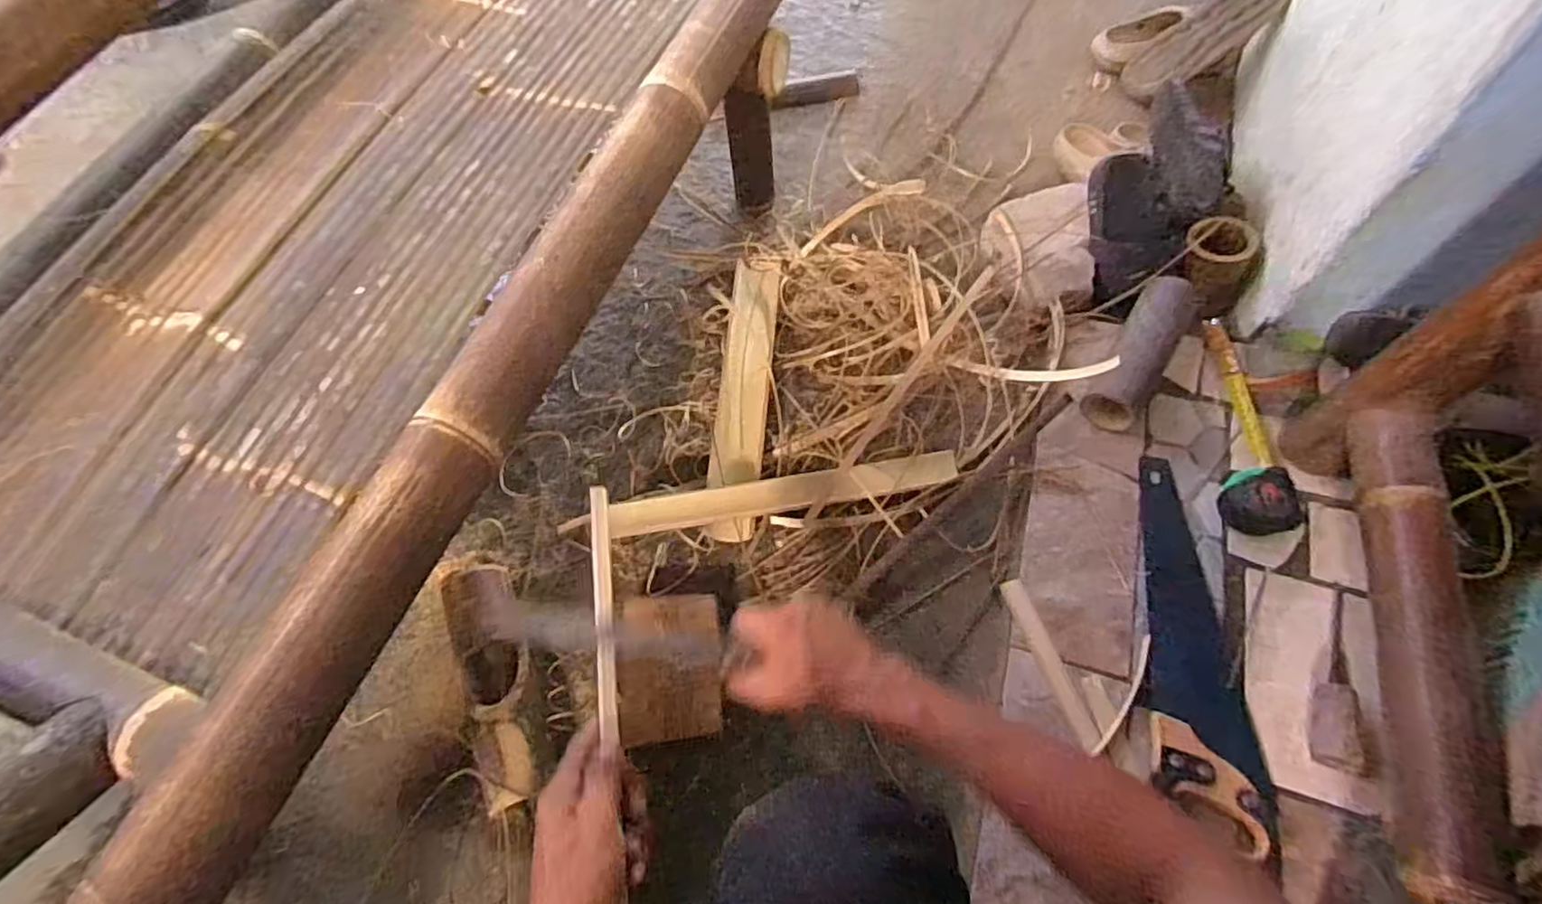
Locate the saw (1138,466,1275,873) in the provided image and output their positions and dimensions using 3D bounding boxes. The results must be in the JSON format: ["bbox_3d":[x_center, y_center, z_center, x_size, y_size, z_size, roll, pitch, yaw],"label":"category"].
[{"bbox_3d":[0.466,0.205,0.767,0.106,0.030,0.434,3,63,4],"label":"saw"}]

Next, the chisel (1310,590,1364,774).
[{"bbox_3d":[0.604,0.240,0.732,0.033,0.027,0.193,16,65,11],"label":"chisel"}]

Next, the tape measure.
[{"bbox_3d":[0.594,-0.044,0.876,0.082,0.043,0.310,1,63,3],"label":"tape measure"}]

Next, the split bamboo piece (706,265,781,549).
[{"bbox_3d":[-0.038,-0.095,0.993,0.073,0.030,0.463,3,63,4],"label":"split bamboo piece"}]

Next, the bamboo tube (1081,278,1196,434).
[{"bbox_3d":[0.490,-0.130,0.906,0.070,0.056,0.229,29,83,17],"label":"bamboo tube"}]

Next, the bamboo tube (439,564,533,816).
[{"bbox_3d":[-0.329,0.271,0.822,0.077,0.061,0.289,-21,64,-8],"label":"bamboo tube"}]

